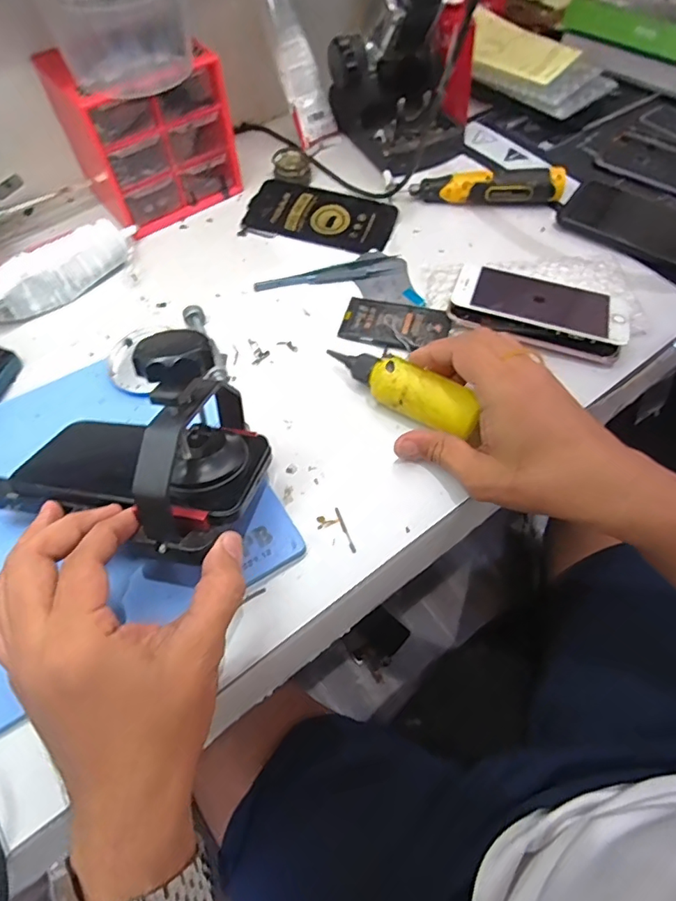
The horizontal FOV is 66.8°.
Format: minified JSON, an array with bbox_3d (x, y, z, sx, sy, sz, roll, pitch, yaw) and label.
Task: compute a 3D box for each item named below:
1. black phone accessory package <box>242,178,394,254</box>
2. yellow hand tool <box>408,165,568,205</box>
[{"bbox_3d":[-0.018,-0.228,0.497,0.140,0.008,0.076,17,62,10],"label":"black phone accessory package"},{"bbox_3d":[0.144,-0.252,0.493,0.140,0.030,0.020,-2,60,0],"label":"yellow hand tool"}]

